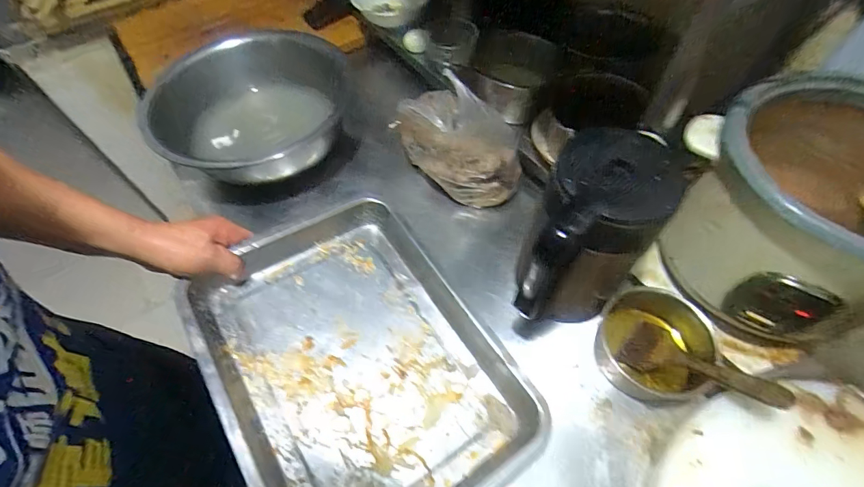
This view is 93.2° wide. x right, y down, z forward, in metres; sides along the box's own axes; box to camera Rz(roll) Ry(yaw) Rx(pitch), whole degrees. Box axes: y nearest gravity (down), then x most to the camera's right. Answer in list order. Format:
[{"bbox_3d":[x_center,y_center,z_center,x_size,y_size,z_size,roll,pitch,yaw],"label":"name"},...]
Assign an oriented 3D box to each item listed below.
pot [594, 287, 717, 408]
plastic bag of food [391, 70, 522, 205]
[{"bbox_3d":[0.288,0.137,0.539,0.128,0.080,0.130,1,58,-1],"label":"pot"},{"bbox_3d":[0.052,-0.165,0.677,0.204,0.133,0.107,41,65,21],"label":"plastic bag of food"}]

